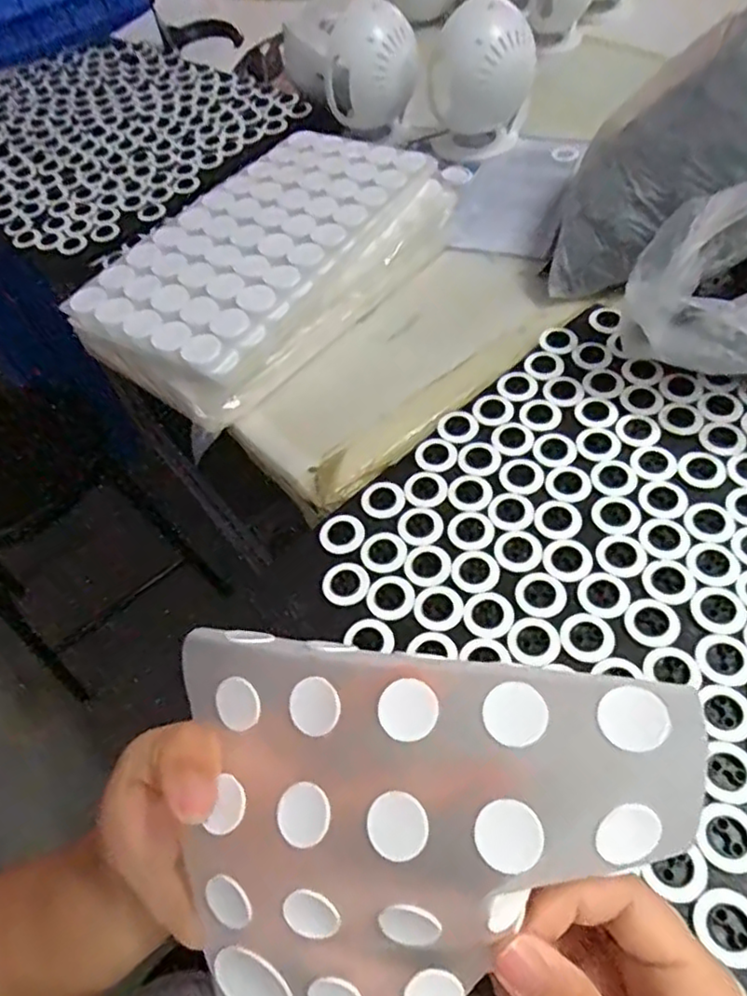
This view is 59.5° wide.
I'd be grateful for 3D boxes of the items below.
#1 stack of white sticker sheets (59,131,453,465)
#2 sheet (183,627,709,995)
[{"bbox_3d":[-0.091,-0.202,0.557,0.177,0.053,0.322,29,62,26],"label":"stack of white sticker sheets"},{"bbox_3d":[0.012,0.105,0.192,0.152,0.021,0.119,-2,84,21],"label":"sheet"}]

